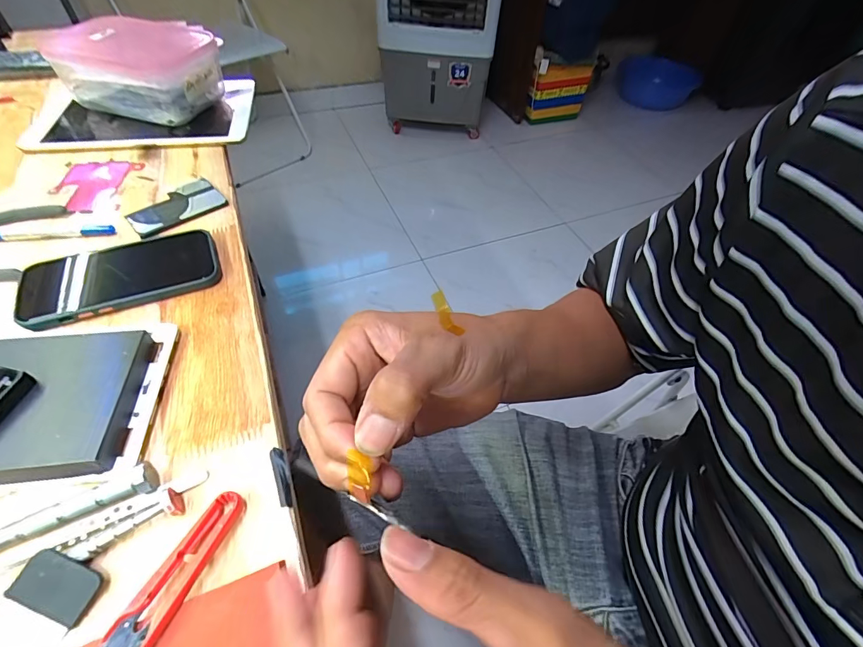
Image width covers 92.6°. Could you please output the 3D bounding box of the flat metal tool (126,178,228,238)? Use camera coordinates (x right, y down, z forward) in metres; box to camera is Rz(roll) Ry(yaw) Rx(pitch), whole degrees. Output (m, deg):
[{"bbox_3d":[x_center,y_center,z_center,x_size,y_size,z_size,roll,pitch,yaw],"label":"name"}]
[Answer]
[{"bbox_3d":[-0.263,-0.121,0.425,0.087,0.007,0.055,-35,61,-27],"label":"flat metal tool"}]

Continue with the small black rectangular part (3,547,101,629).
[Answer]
[{"bbox_3d":[-0.198,0.139,0.218,0.039,0.009,0.025,17,53,10],"label":"small black rectangular part"}]

